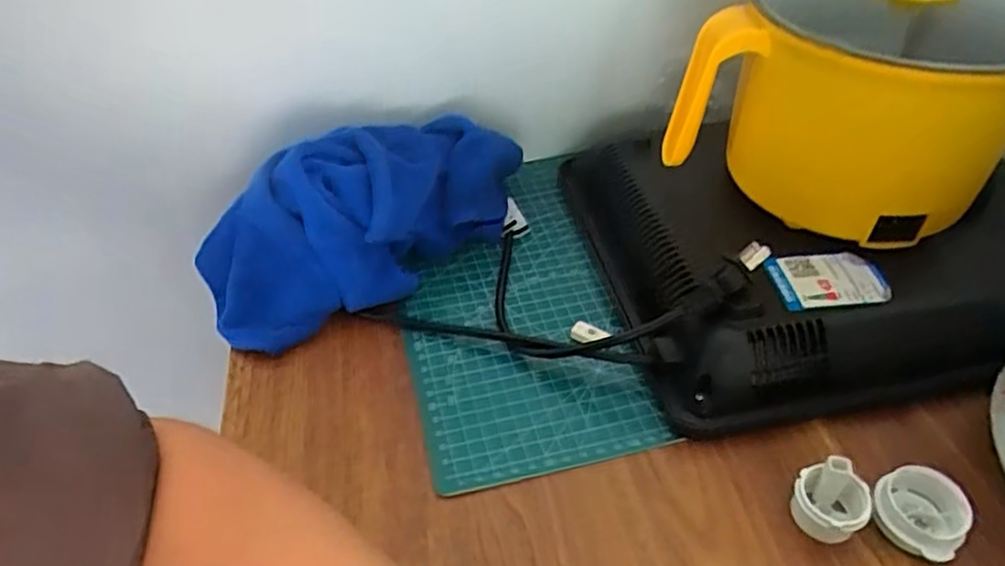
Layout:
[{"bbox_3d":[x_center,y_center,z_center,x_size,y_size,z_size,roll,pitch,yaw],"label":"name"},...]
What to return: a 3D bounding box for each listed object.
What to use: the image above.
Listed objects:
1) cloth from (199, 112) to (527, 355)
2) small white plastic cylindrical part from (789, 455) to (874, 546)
[{"bbox_3d":[-0.087,-0.050,0.473,0.240,0.095,0.095,-20,47,-20],"label":"cloth"},{"bbox_3d":[0.167,0.110,0.345,0.032,0.032,0.034,0,44,0],"label":"small white plastic cylindrical part"}]

